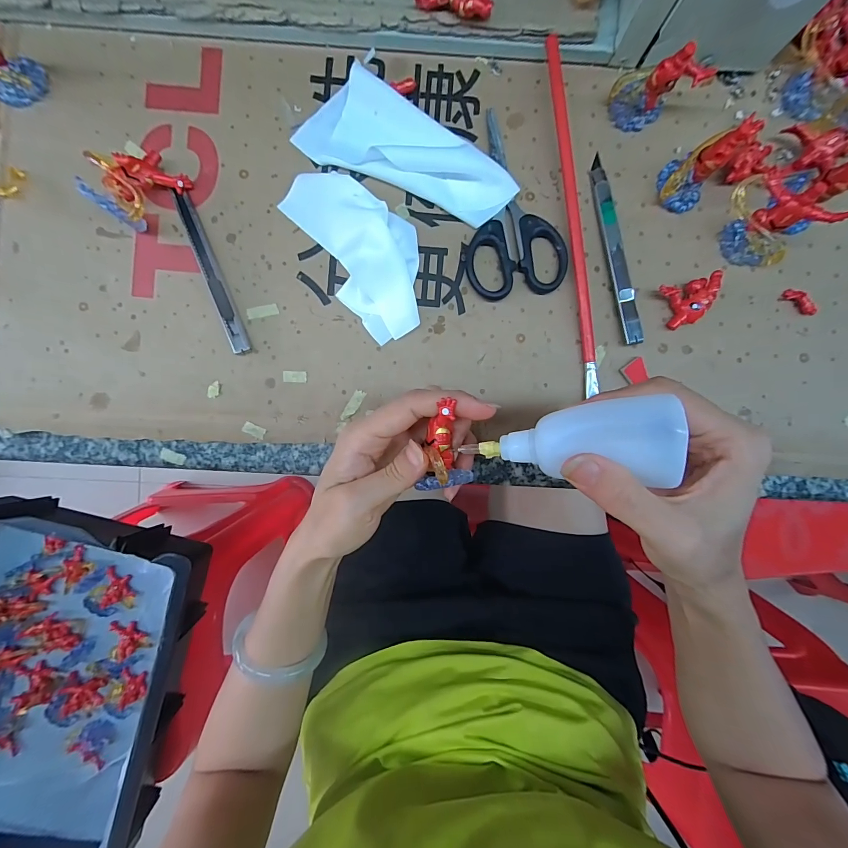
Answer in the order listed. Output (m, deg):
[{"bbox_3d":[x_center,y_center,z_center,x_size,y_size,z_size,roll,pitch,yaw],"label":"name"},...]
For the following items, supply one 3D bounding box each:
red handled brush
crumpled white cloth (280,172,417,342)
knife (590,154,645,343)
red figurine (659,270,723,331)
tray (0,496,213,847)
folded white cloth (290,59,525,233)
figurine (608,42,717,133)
[{"bbox_3d":[0.101,-0.137,0.257,0.008,0.014,0.234,-8,91,-1],"label":"red handled brush"},{"bbox_3d":[-0.039,-0.118,0.248,0.062,0.026,0.121,-32,91,0],"label":"crumpled white cloth"},{"bbox_3d":[0.133,-0.120,0.259,0.014,0.013,0.132,-10,91,-1],"label":"knife"},{"bbox_3d":[0.182,-0.084,0.258,0.035,0.016,0.029,-14,91,-1],"label":"red figurine"},{"bbox_3d":[-0.458,0.333,0.457,0.311,0.098,0.455,13,91,-1],"label":"tray"},{"bbox_3d":[-0.008,-0.189,0.255,0.147,0.016,0.061,23,90,-1],"label":"folded white cloth"},{"bbox_3d":[0.151,-0.218,0.243,0.050,0.048,0.026,22,90,-1],"label":"figurine"}]

